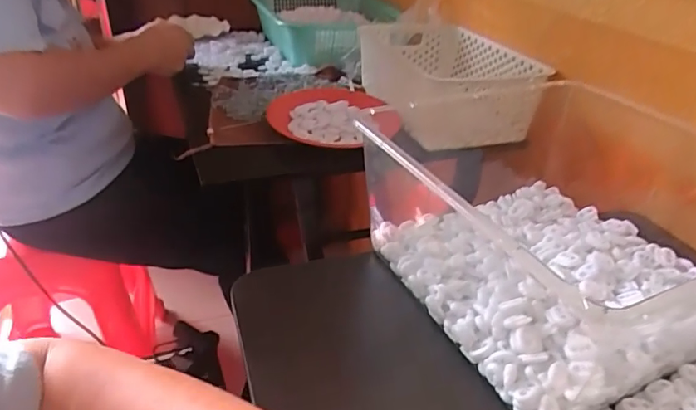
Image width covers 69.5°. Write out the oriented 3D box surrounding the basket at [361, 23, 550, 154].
[{"bbox_3d":[0.160,-0.205,0.840,0.210,0.114,0.313,-5,33,-14],"label":"basket"}]

